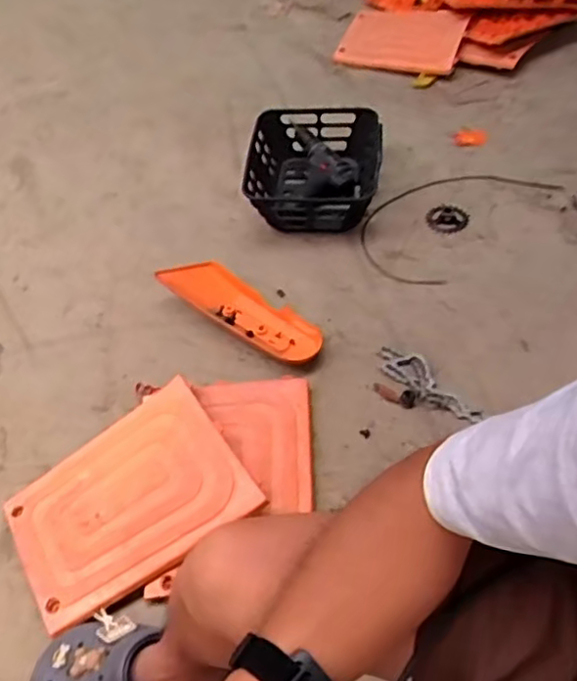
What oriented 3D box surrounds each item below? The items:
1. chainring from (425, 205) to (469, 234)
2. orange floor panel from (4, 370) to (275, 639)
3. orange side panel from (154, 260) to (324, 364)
[{"bbox_3d":[0.340,-0.258,1.381,0.085,0.010,0.082,-4,50,-1],"label":"chainring"},{"bbox_3d":[-0.237,0.227,0.944,0.324,0.020,0.265,-34,53,-10],"label":"orange floor panel"},{"bbox_3d":[-0.084,-0.064,1.194,0.335,0.069,0.109,27,56,22],"label":"orange side panel"}]

